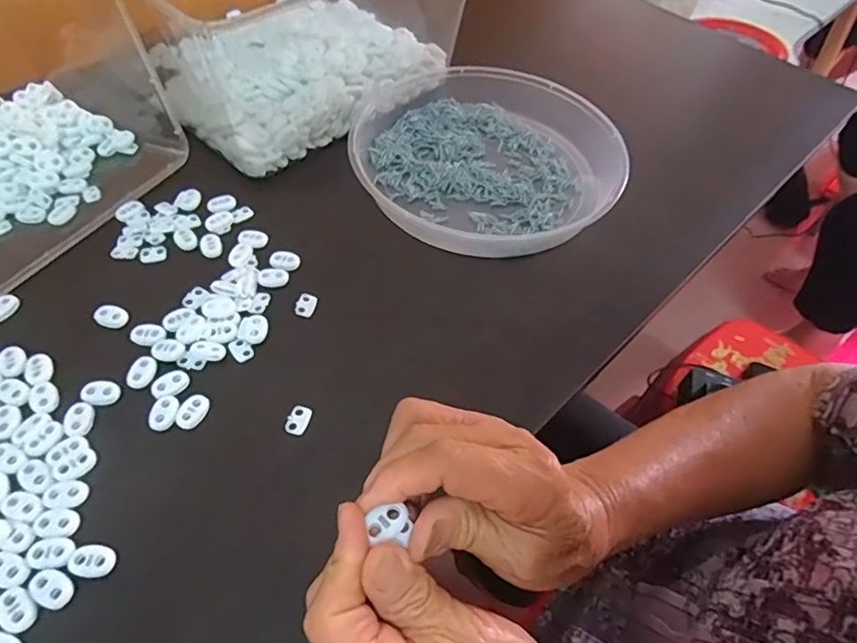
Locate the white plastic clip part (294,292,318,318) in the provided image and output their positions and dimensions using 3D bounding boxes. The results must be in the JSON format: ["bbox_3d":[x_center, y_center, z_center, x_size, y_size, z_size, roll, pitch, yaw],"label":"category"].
[{"bbox_3d":[-0.089,-0.012,0.397,0.013,0.005,0.019,14,54,6],"label":"white plastic clip part"}]

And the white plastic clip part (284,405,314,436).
[{"bbox_3d":[-0.082,0.062,0.344,0.014,0.004,0.019,14,54,6],"label":"white plastic clip part"}]

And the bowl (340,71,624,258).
[{"bbox_3d":[0.052,-0.147,0.485,0.225,0.039,0.223,2,54,-3],"label":"bowl"}]

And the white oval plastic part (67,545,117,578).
[{"bbox_3d":[-0.177,0.125,0.285,0.023,0.004,0.016,6,53,-1],"label":"white oval plastic part"}]

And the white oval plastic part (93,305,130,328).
[{"bbox_3d":[-0.221,-0.004,0.379,0.023,0.004,0.015,15,54,6],"label":"white oval plastic part"}]

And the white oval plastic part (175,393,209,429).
[{"bbox_3d":[-0.147,0.055,0.339,0.016,0.004,0.023,20,55,10],"label":"white oval plastic part"}]

